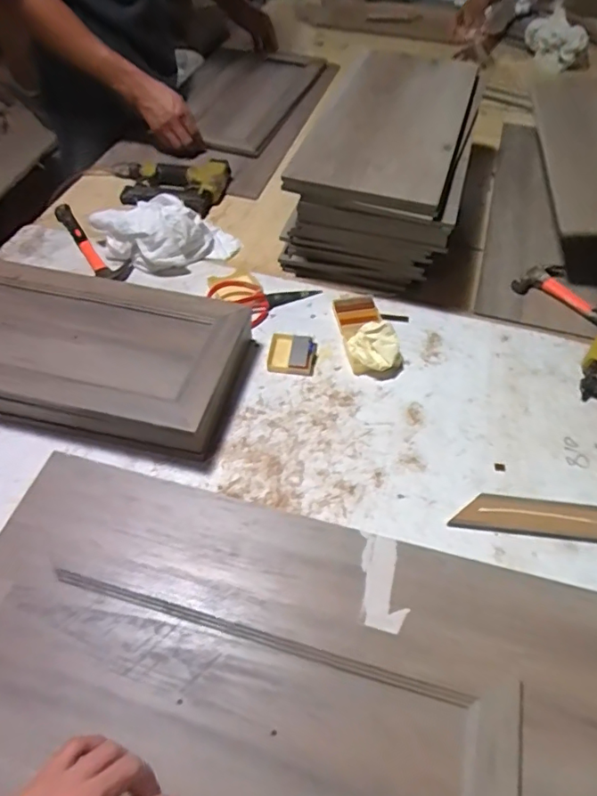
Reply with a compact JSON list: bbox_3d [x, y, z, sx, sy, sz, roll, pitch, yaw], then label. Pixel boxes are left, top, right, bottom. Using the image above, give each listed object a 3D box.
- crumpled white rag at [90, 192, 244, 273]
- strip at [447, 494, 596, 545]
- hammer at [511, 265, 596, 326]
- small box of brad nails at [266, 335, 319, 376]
[{"bbox_3d":[-0.234,-0.298,0.950,0.229,0.082,0.121,-19,55,-15],"label":"crumpled white rag"},{"bbox_3d":[0.299,0.149,0.657,0.216,0.010,0.049,6,52,4],"label":"strip"},{"bbox_3d":[0.496,-0.148,0.882,0.103,0.033,0.268,-36,61,-25],"label":"hammer"},{"bbox_3d":[-0.009,-0.066,0.816,0.072,0.016,0.067,6,52,4],"label":"small box of brad nails"}]

